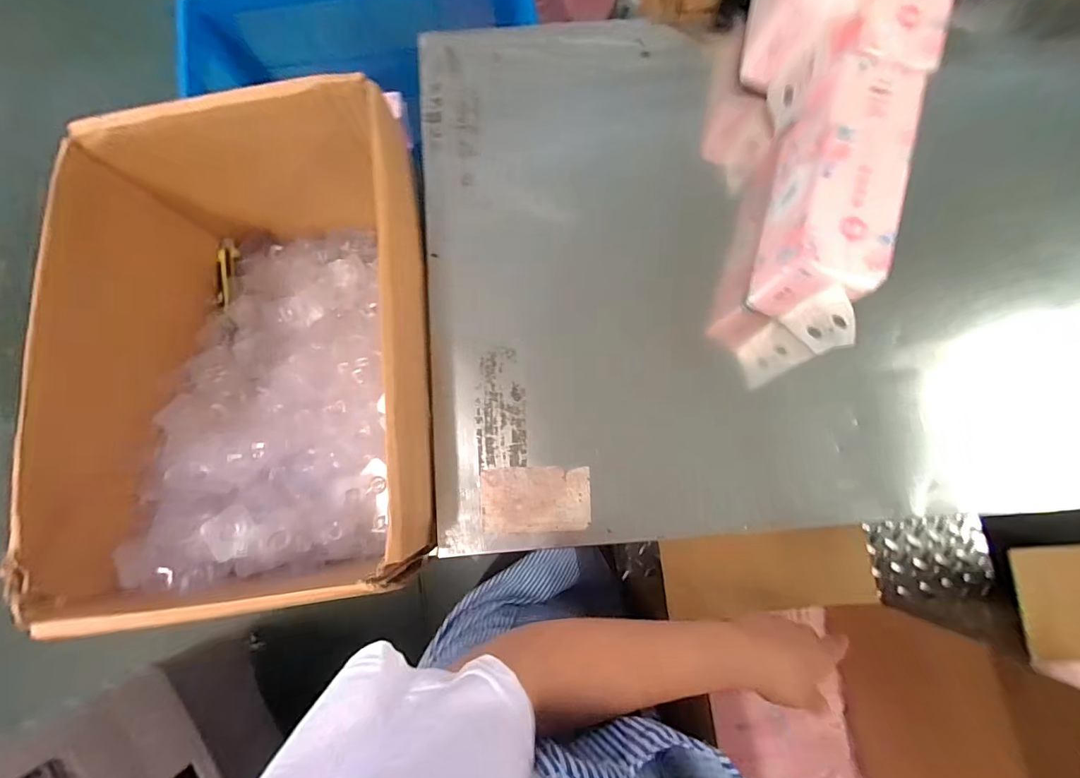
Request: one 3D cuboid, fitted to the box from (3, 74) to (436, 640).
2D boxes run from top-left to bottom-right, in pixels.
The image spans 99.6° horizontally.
[{"bbox_3d":[-0.342,-0.043,0.611,0.407,0.286,0.575,-4,80,0],"label":"box"}]

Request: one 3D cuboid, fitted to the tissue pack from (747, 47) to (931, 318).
[{"bbox_3d":[0.333,-0.240,0.530,0.100,0.127,0.302,10,80,2],"label":"tissue pack"}]

